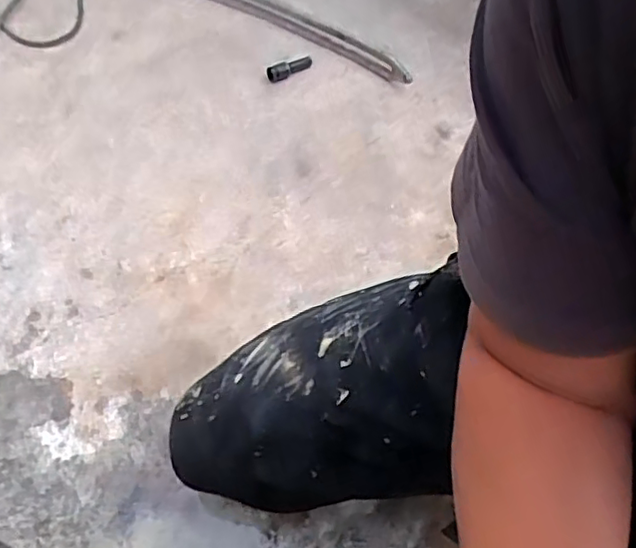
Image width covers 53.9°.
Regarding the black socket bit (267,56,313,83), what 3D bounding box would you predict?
[{"bbox_3d":[-0.046,-0.338,1.023,0.083,0.023,0.021,-28,68,-17],"label":"black socket bit"}]

